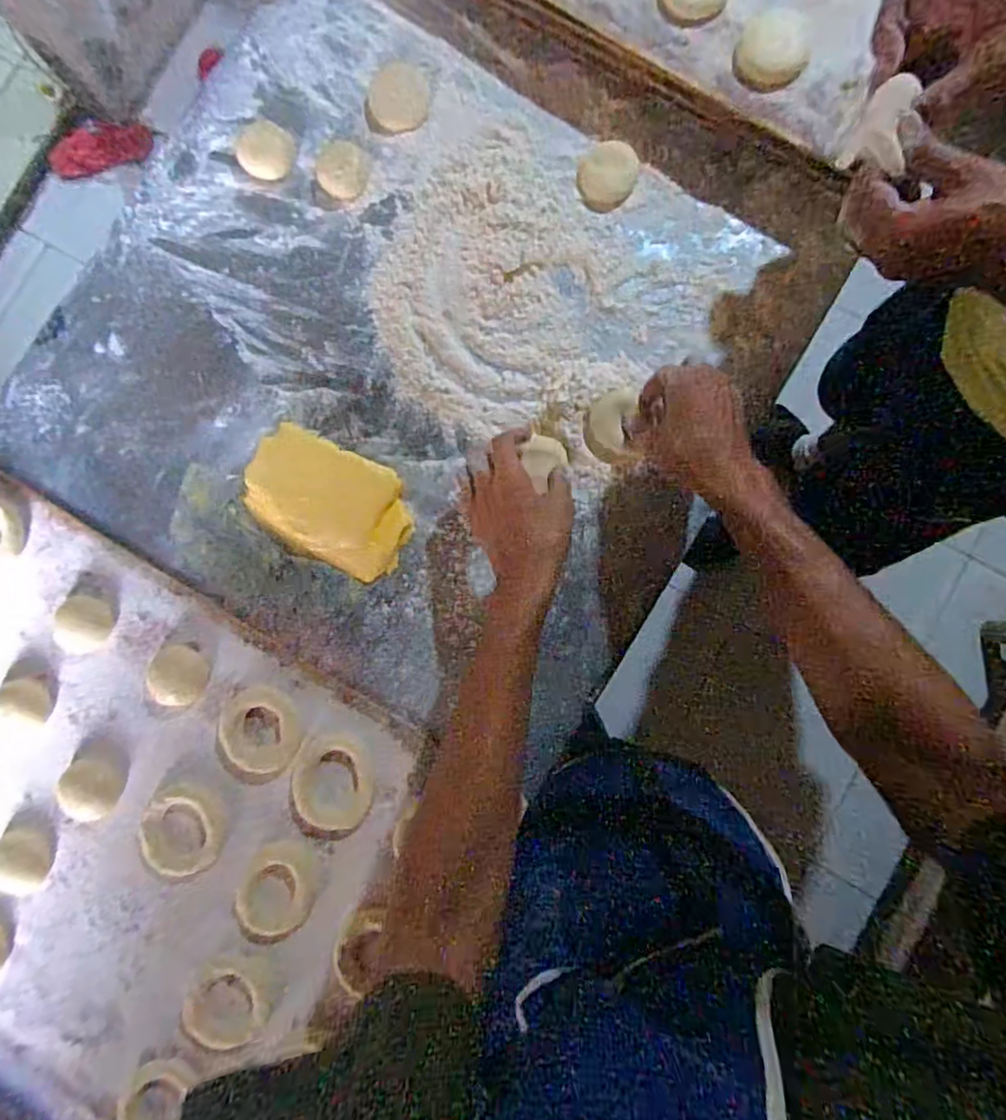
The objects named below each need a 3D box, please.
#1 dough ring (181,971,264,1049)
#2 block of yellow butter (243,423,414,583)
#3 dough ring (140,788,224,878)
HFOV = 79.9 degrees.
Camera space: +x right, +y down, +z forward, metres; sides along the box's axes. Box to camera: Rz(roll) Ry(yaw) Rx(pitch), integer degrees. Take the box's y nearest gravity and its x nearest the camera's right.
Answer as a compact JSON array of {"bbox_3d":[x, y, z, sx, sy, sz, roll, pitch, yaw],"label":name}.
[{"bbox_3d":[-0.240,0.387,0.513,0.073,0.015,0.061,-37,85,-2],"label":"dough ring"},{"bbox_3d":[-0.159,-0.051,0.549,0.151,0.028,0.102,25,86,3],"label":"block of yellow butter"},{"bbox_3d":[-0.282,0.239,0.526,0.068,0.007,0.075,5,85,2],"label":"dough ring"}]

